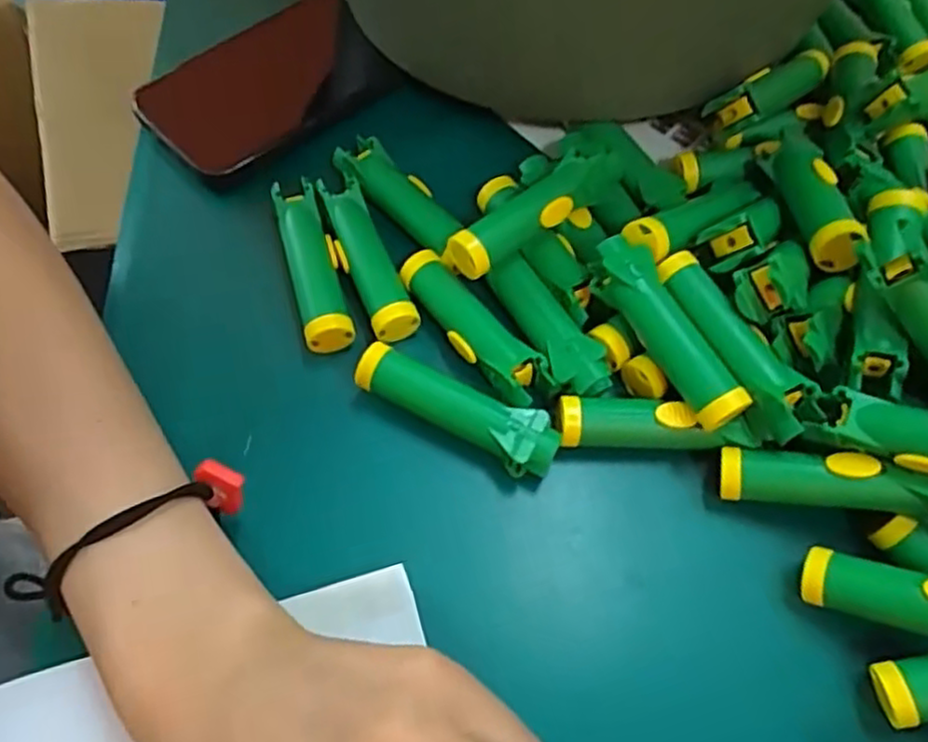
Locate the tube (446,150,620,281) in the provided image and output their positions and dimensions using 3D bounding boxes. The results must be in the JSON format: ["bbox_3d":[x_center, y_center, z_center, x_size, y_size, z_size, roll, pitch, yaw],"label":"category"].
[{"bbox_3d":[0.030,-0.065,0.299,0.081,0.022,0.020,-32,68,-19],"label":"tube"}]

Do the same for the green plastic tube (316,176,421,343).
[{"bbox_3d":[-0.042,-0.048,0.307,0.019,0.020,0.075,-21,64,-14],"label":"green plastic tube"}]

